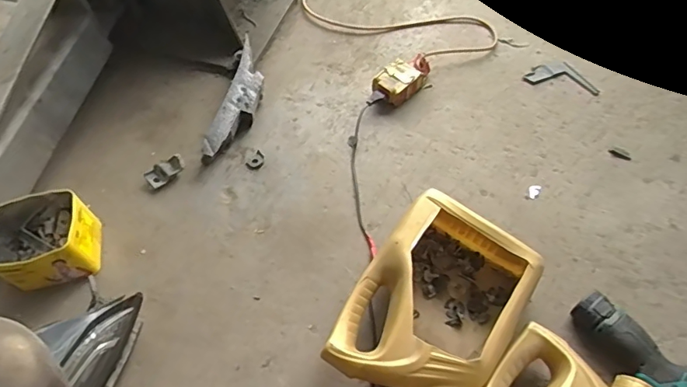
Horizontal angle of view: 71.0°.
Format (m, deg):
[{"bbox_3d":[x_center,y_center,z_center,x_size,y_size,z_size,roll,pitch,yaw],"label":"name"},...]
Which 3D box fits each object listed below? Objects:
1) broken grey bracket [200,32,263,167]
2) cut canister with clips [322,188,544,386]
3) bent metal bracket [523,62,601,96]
[{"bbox_3d":[-0.202,-0.176,0.930,0.070,0.077,0.267,12,59,9],"label":"broken grey bracket"},{"bbox_3d":[0.127,0.164,0.679,0.198,0.115,0.282,30,63,19],"label":"cut canister with clips"},{"bbox_3d":[0.449,-0.242,0.991,0.142,0.005,0.067,13,59,10],"label":"bent metal bracket"}]

